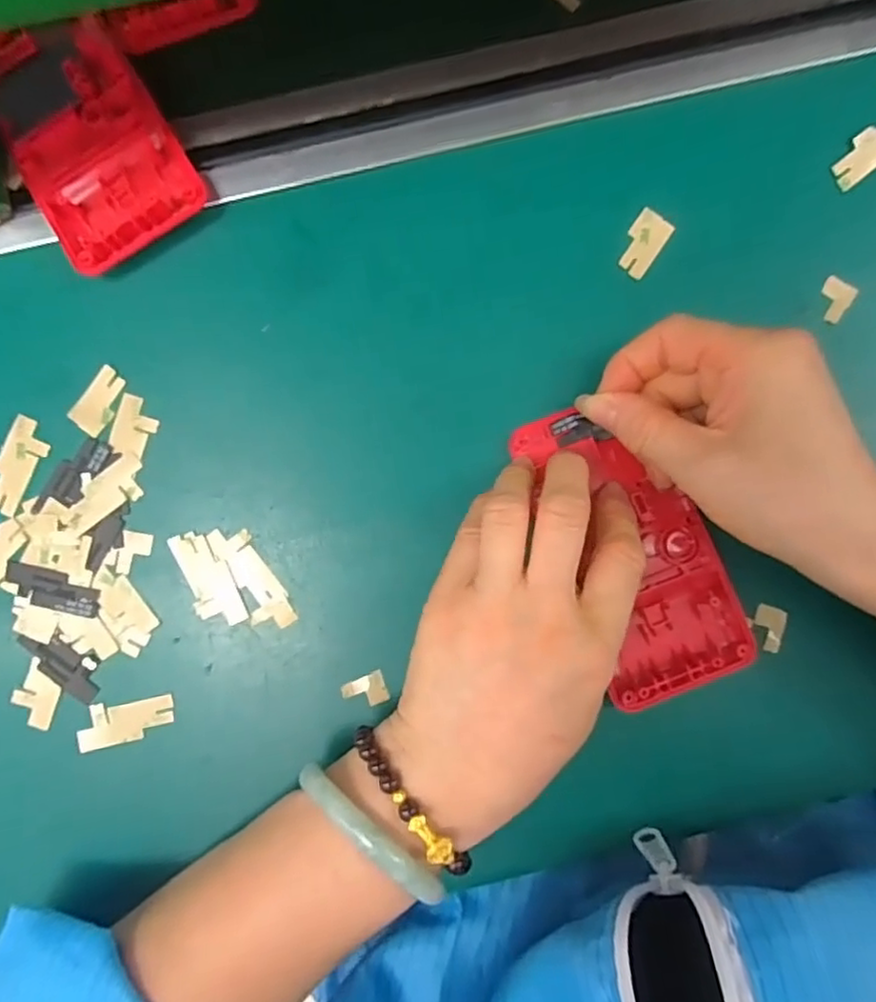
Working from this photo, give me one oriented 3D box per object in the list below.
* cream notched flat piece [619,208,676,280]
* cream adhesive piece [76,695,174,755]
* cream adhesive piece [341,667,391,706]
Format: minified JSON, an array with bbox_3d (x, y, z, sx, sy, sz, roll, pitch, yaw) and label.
[{"bbox_3d":[0.087,-0.110,0.276,0.015,0.004,0.028,34,89,0],"label":"cream notched flat piece"},{"bbox_3d":[-0.130,0.091,0.268,0.039,0.004,0.018,-13,90,-1],"label":"cream adhesive piece"},{"bbox_3d":[-0.030,0.080,0.269,0.018,0.004,0.013,-21,90,-1],"label":"cream adhesive piece"}]

